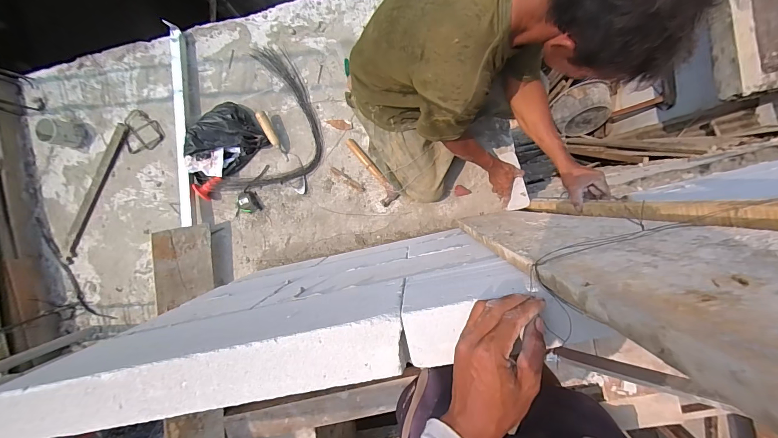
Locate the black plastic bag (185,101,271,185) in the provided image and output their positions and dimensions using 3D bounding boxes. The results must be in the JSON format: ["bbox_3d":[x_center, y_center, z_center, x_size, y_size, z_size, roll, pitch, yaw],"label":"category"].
[{"bbox_3d":[-0.598,-0.275,1.216,0.298,0.100,0.194,-40,90,5],"label":"black plastic bag"}]

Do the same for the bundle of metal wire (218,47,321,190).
[{"bbox_3d":[-0.397,-0.342,1.242,0.336,0.039,0.540,13,94,3],"label":"bundle of metal wire"}]

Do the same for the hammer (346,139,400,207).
[{"bbox_3d":[-0.067,-0.176,1.214,0.069,0.045,0.276,-35,90,5],"label":"hammer"}]

